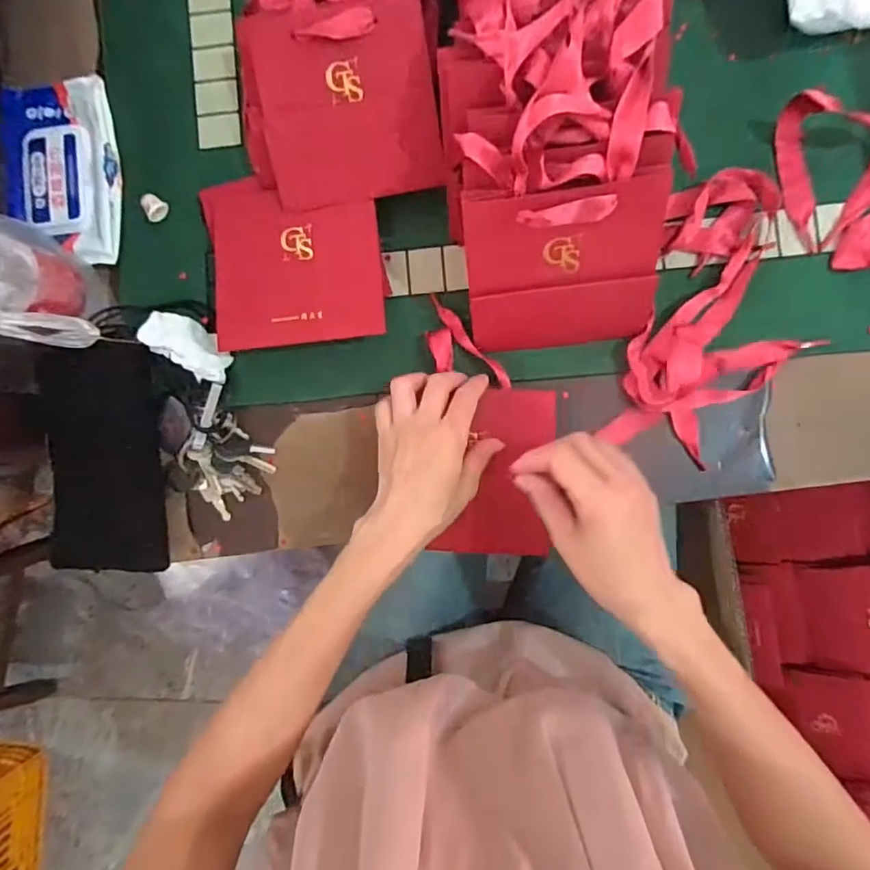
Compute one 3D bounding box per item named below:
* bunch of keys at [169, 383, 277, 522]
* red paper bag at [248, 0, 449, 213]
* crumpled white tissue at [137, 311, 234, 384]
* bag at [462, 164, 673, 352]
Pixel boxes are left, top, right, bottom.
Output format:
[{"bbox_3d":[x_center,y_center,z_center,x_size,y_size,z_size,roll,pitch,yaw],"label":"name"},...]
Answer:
[{"bbox_3d":[-0.186,0.020,0.484,0.078,0.019,0.092,35,90,4],"label":"bunch of keys"},{"bbox_3d":[-0.069,-0.267,0.444,0.138,0.006,0.143,-8,105,1],"label":"red paper bag"},{"bbox_3d":[-0.210,-0.076,0.470,0.073,0.016,0.039,35,71,-23],"label":"crumpled white tissue"},{"bbox_3d":[0.095,-0.118,0.406,0.138,0.129,0.009,-5,45,4],"label":"bag"}]

